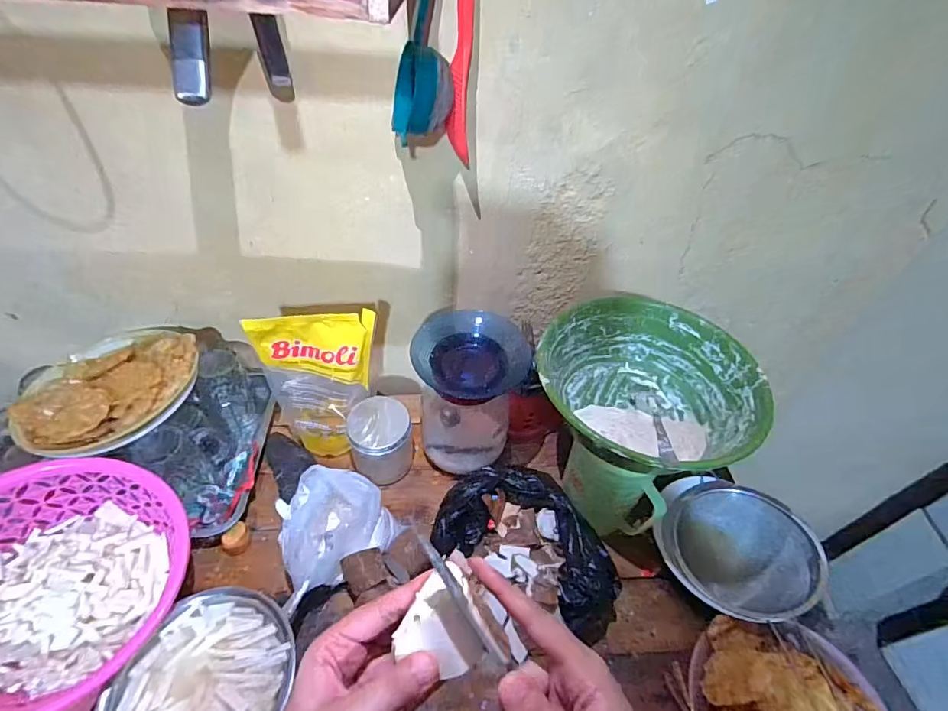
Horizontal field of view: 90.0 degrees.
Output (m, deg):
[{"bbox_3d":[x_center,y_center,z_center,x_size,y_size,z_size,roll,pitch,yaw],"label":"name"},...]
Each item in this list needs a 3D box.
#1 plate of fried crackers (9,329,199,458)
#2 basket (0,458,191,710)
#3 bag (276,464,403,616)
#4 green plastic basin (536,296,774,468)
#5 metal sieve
[{"bbox_3d":[-0.493,0.038,0.632,0.199,0.036,0.204,3,46,-3],"label":"plate of fried crackers"},{"bbox_3d":[-0.450,0.238,0.507,0.251,0.103,0.244,3,46,-3],"label":"basket"},{"bbox_3d":[-0.181,0.217,0.595,0.145,0.097,0.110,-28,55,-29],"label":"bag"},{"bbox_3d":[0.190,0.039,0.546,0.232,0.086,0.223,3,46,-3],"label":"green plastic basin"},{"bbox_3d":[0.341,0.250,0.614,0.192,0.051,0.171,27,50,19],"label":"metal sieve"}]

